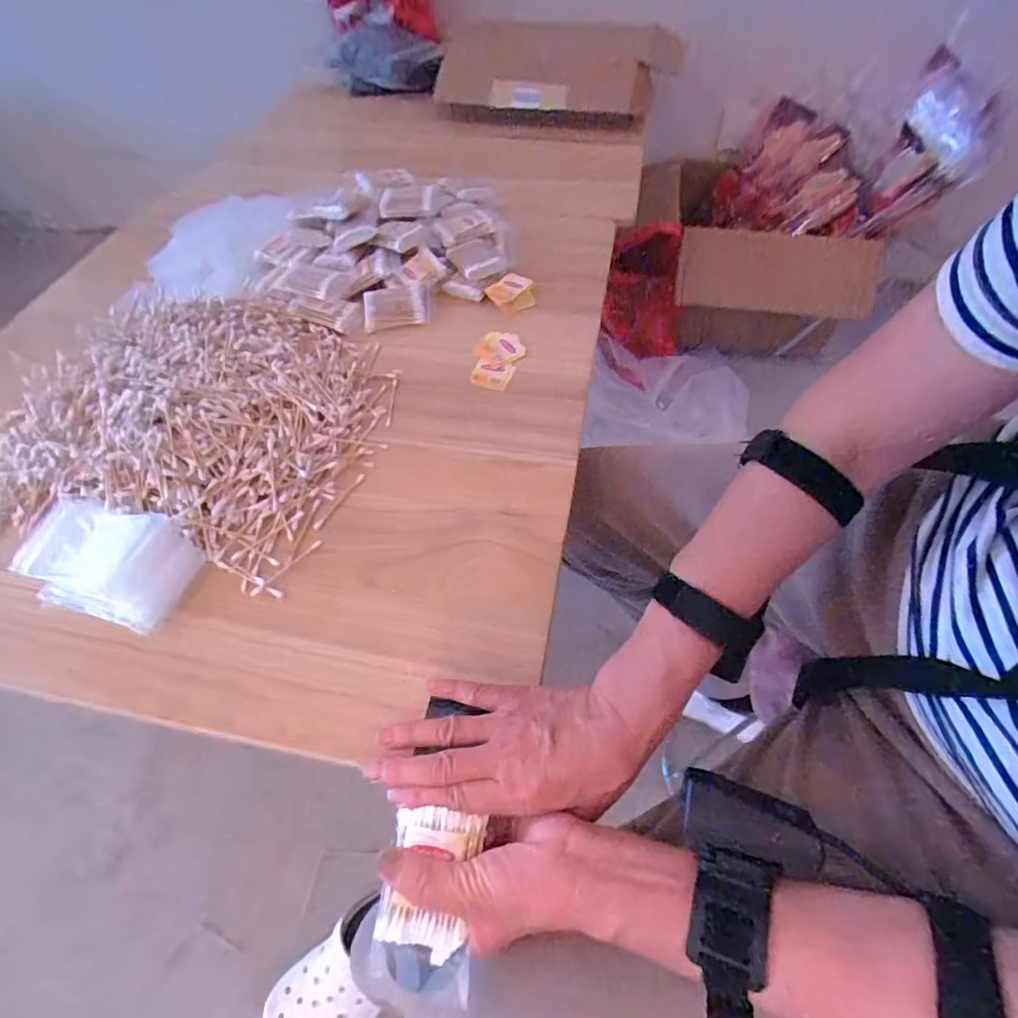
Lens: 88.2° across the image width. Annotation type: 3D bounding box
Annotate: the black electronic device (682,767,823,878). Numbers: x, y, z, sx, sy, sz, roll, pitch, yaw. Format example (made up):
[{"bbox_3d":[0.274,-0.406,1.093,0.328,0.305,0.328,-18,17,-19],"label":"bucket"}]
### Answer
[{"bbox_3d":[0.130,0.169,0.285,0.068,0.012,0.034,11,55,11],"label":"black electronic device"}]

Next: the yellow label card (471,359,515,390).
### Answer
[{"bbox_3d":[-0.019,-0.155,0.601,0.045,0.004,0.040,9,55,9],"label":"yellow label card"}]

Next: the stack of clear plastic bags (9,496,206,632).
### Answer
[{"bbox_3d":[-0.353,0.043,0.459,0.171,0.017,0.090,12,69,11],"label":"stack of clear plastic bags"}]

